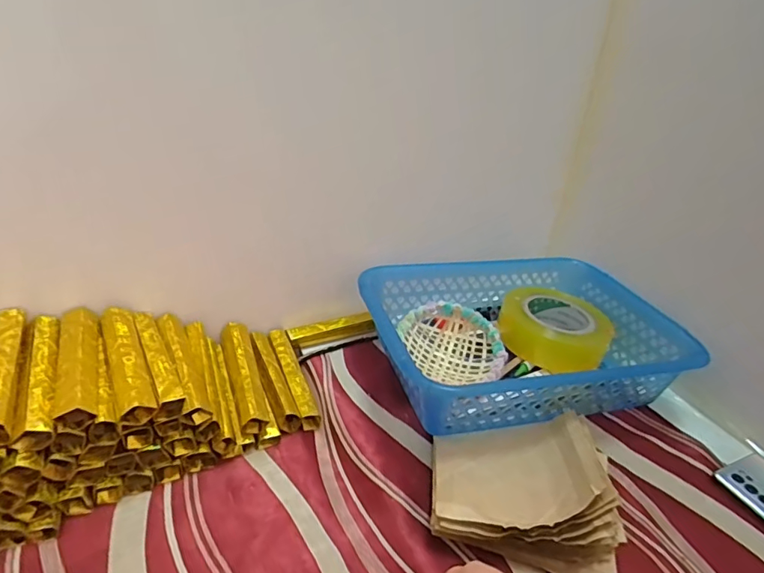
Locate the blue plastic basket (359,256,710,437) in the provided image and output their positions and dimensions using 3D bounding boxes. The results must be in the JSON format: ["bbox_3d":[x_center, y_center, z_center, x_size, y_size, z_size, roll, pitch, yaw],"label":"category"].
[{"bbox_3d":[0.148,0.059,0.564,0.324,0.089,0.222,-4,32,-14],"label":"blue plastic basket"}]

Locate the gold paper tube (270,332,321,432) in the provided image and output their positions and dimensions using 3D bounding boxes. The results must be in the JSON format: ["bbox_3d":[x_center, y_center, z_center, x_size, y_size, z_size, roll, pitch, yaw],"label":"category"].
[{"bbox_3d":[-0.096,0.093,0.534,0.022,0.025,0.130,-10,34,-23],"label":"gold paper tube"}]

